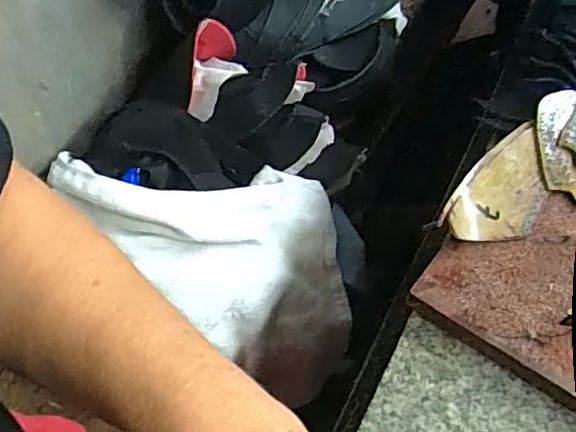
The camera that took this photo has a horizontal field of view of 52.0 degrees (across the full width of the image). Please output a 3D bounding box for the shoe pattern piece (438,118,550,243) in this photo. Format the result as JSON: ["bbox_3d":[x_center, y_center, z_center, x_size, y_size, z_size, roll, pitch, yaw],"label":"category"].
[{"bbox_3d":[0.162,-0.022,0.437,0.056,0.006,0.118,34,65,12],"label":"shoe pattern piece"}]

